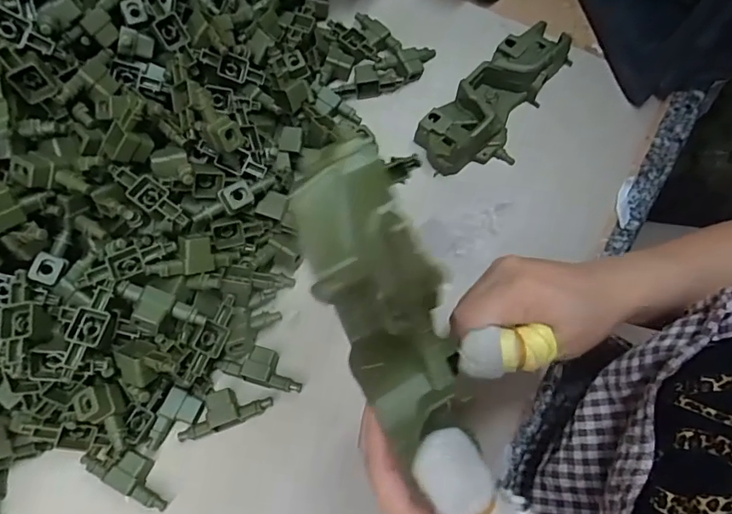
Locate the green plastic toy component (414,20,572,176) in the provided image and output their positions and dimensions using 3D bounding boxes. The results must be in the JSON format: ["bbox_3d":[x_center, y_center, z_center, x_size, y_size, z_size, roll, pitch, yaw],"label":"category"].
[{"bbox_3d":[0.125,-0.147,0.461,0.070,0.040,0.181,40,73,15],"label":"green plastic toy component"}]

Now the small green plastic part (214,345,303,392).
[{"bbox_3d":[-0.078,0.081,0.376,0.066,0.014,0.026,17,69,7],"label":"small green plastic part"}]

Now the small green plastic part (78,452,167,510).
[{"bbox_3d":[-0.164,0.148,0.348,0.065,0.017,0.025,25,70,10],"label":"small green plastic part"}]

